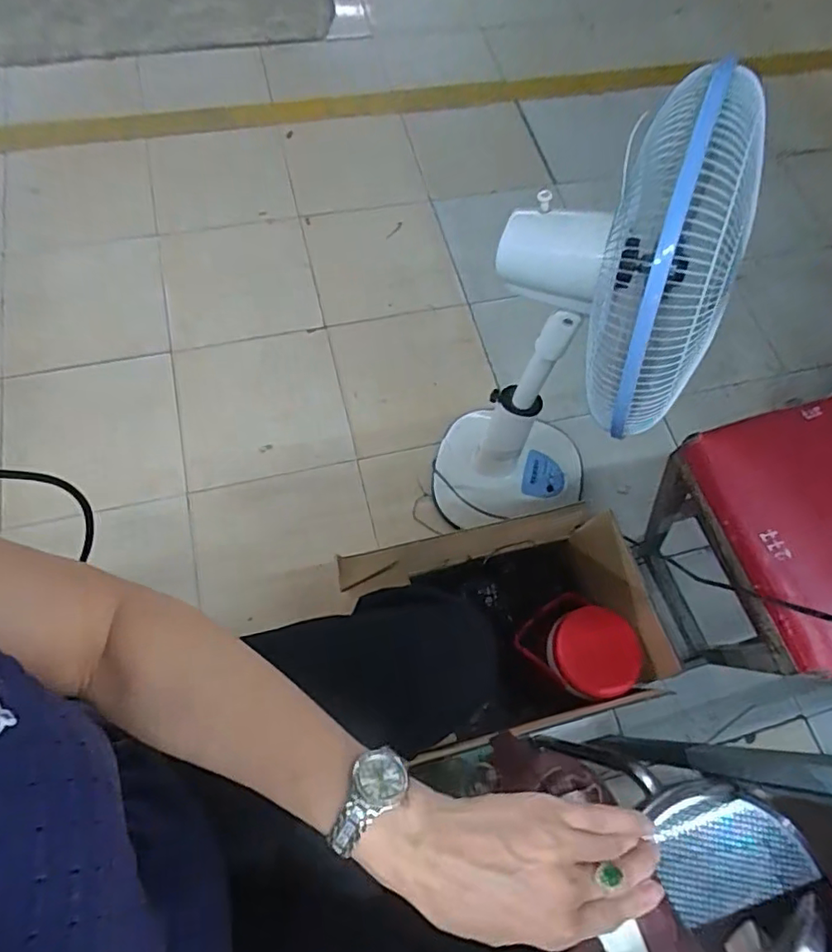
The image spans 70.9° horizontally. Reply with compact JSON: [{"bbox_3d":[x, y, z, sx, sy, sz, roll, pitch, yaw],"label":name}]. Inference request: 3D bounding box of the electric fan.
[{"bbox_3d":[0.217,-0.163,0.967,0.308,0.935,0.381,18,67,3],"label":"electric fan"}]

